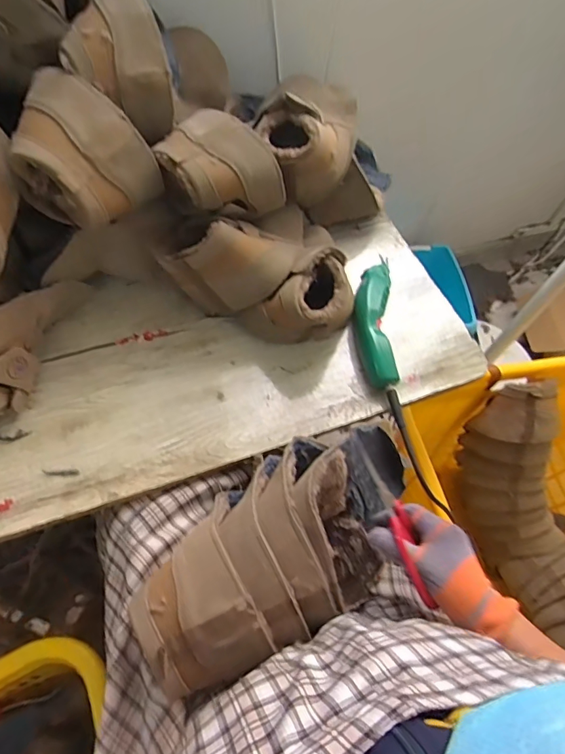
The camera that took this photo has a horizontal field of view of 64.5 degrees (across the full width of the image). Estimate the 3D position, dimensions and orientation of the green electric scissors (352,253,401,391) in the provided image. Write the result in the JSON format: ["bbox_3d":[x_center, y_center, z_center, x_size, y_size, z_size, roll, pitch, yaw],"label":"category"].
[{"bbox_3d":[0.132,-0.090,0.648,0.055,0.041,0.229,5,58,-2],"label":"green electric scissors"}]

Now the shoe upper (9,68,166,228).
[{"bbox_3d":[-0.212,-0.228,0.473,0.117,0.109,0.103,16,58,5],"label":"shoe upper"}]

